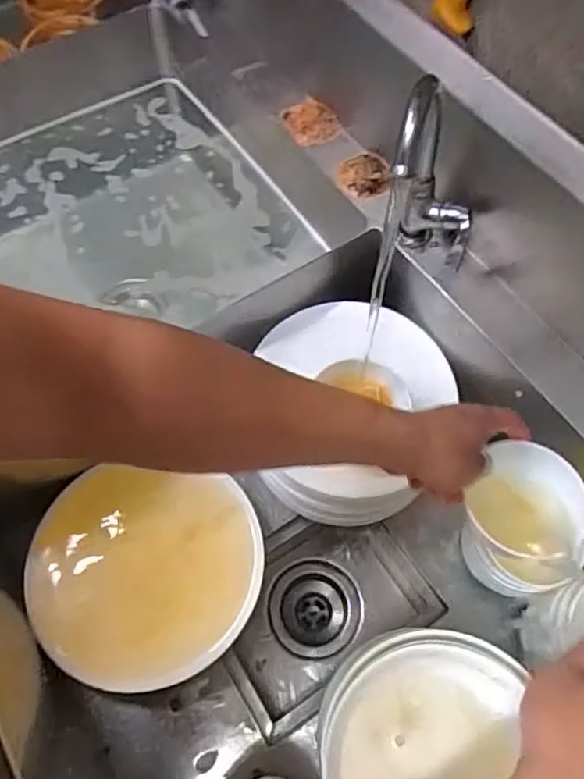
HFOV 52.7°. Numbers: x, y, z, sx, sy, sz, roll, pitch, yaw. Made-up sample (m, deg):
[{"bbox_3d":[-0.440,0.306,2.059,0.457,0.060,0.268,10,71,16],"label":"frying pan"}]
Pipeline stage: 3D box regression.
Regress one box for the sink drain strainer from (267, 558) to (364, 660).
[{"bbox_3d":[0.029,0.287,0.767,0.115,0.053,0.114,0,63,-1],"label":"sink drain strainer"}]

